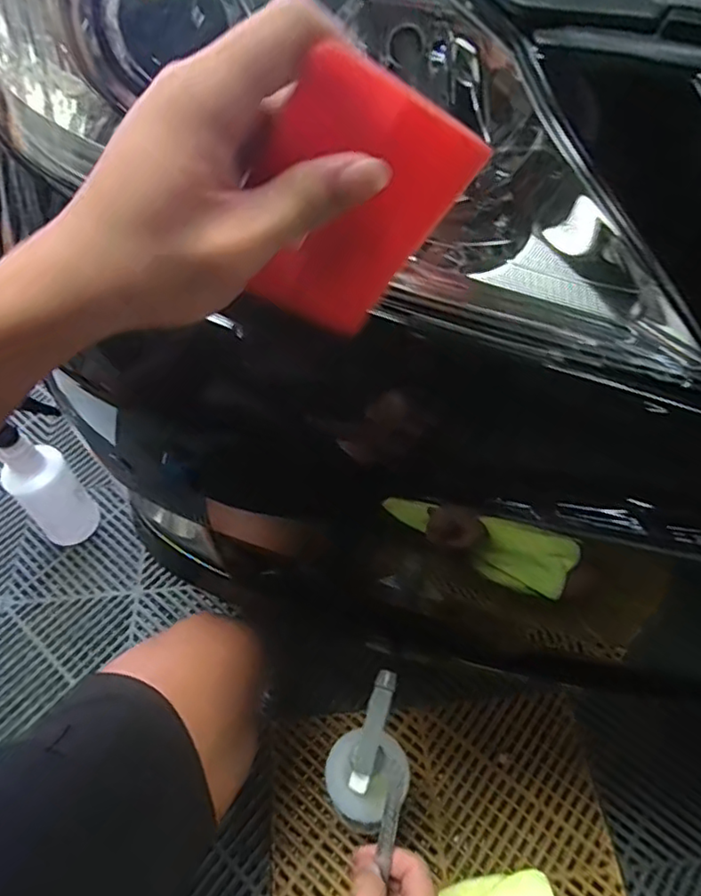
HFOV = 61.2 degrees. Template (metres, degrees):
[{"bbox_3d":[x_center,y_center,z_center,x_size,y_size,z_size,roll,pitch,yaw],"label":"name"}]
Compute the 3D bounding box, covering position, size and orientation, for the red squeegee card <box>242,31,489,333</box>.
[{"bbox_3d":[-0.003,-0.093,0.237,0.074,0.097,0.008,18,42,-28],"label":"red squeegee card"}]

